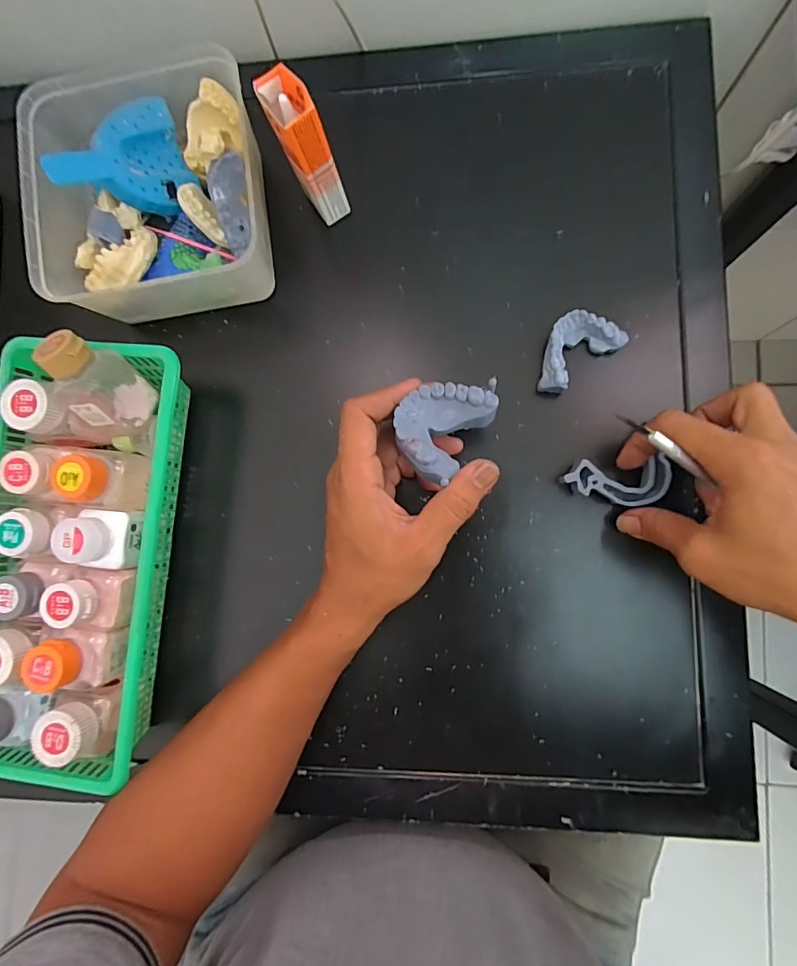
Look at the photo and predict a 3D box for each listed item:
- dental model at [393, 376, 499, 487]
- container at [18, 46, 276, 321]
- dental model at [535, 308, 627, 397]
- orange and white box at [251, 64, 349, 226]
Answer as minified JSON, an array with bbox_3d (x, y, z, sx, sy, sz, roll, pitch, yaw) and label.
[{"bbox_3d":[0.030,-0.039,0.306,0.048,0.025,0.076,33,77,14],"label":"dental model"},{"bbox_3d":[-0.177,-0.213,0.352,0.161,0.074,0.168,0,86,5],"label":"container"},{"bbox_3d":[0.126,-0.098,0.348,0.068,0.022,0.041,-37,83,2],"label":"dental model"},{"bbox_3d":[-0.063,-0.232,0.334,0.028,0.092,0.044,-27,84,3],"label":"orange and white box"}]

